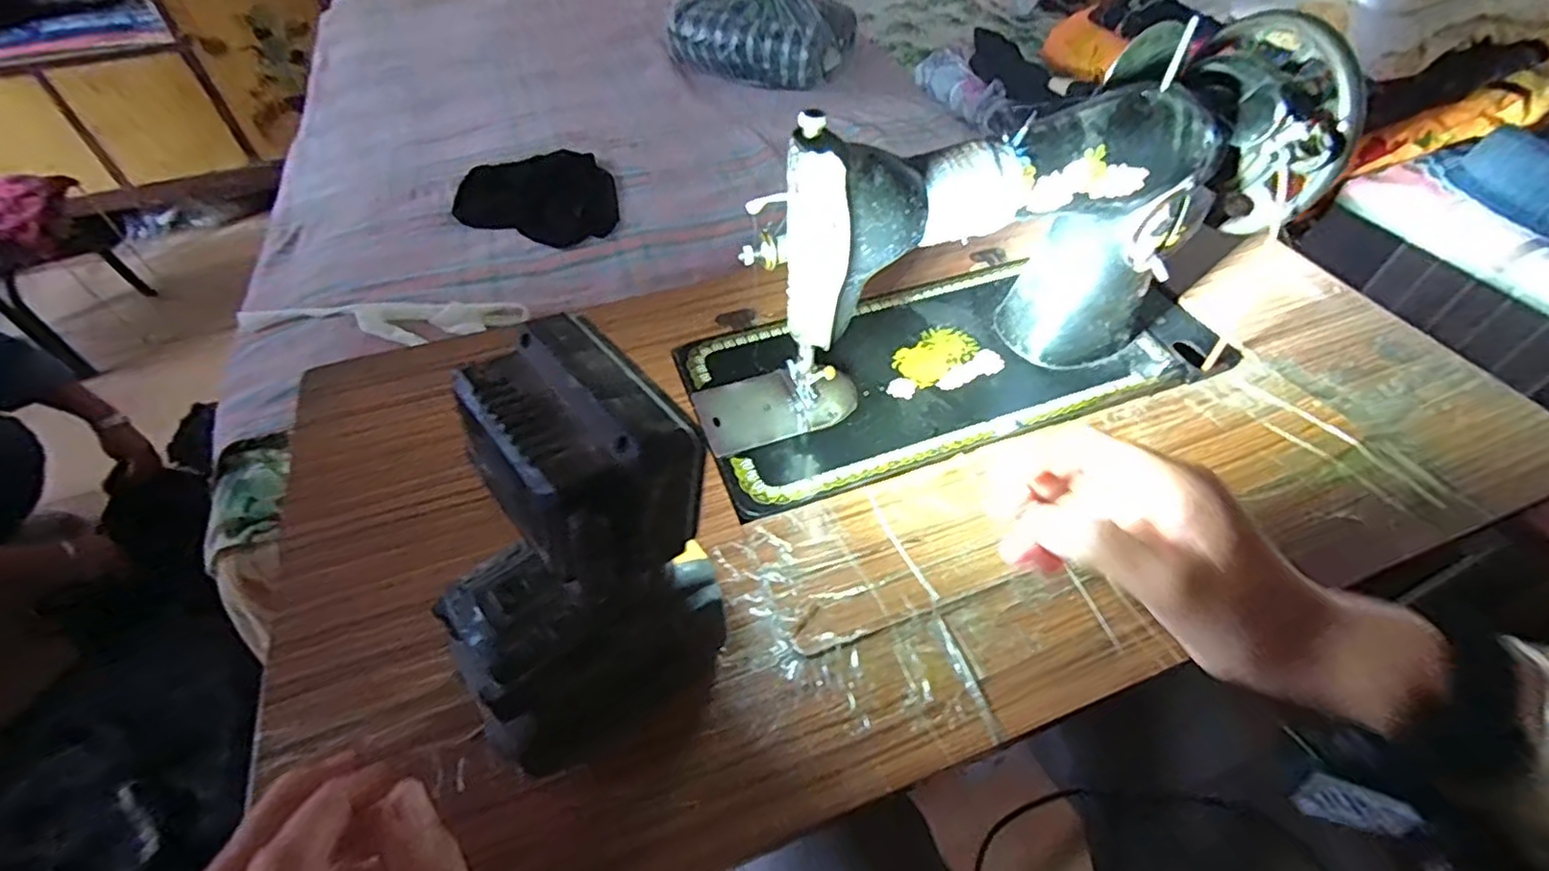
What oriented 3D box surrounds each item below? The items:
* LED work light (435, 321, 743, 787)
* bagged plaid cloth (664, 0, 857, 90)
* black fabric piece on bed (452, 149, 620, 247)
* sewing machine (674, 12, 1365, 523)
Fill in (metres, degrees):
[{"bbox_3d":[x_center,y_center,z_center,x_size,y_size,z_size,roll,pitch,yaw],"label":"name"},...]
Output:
[{"bbox_3d":[-0.070,0.007,0.237,0.064,0.050,0.094,-32,57,-24],"label":"LED work light"},{"bbox_3d":[-0.019,-0.716,1.152,0.302,0.136,0.189,20,53,16],"label":"bagged plaid cloth"},{"bbox_3d":[-0.321,-0.316,0.885,0.208,0.023,0.223,-12,51,-10],"label":"black fabric piece on bed"},{"bbox_3d":[0.142,-0.124,0.444,0.402,0.202,0.164,-16,52,-13],"label":"sewing machine"}]

